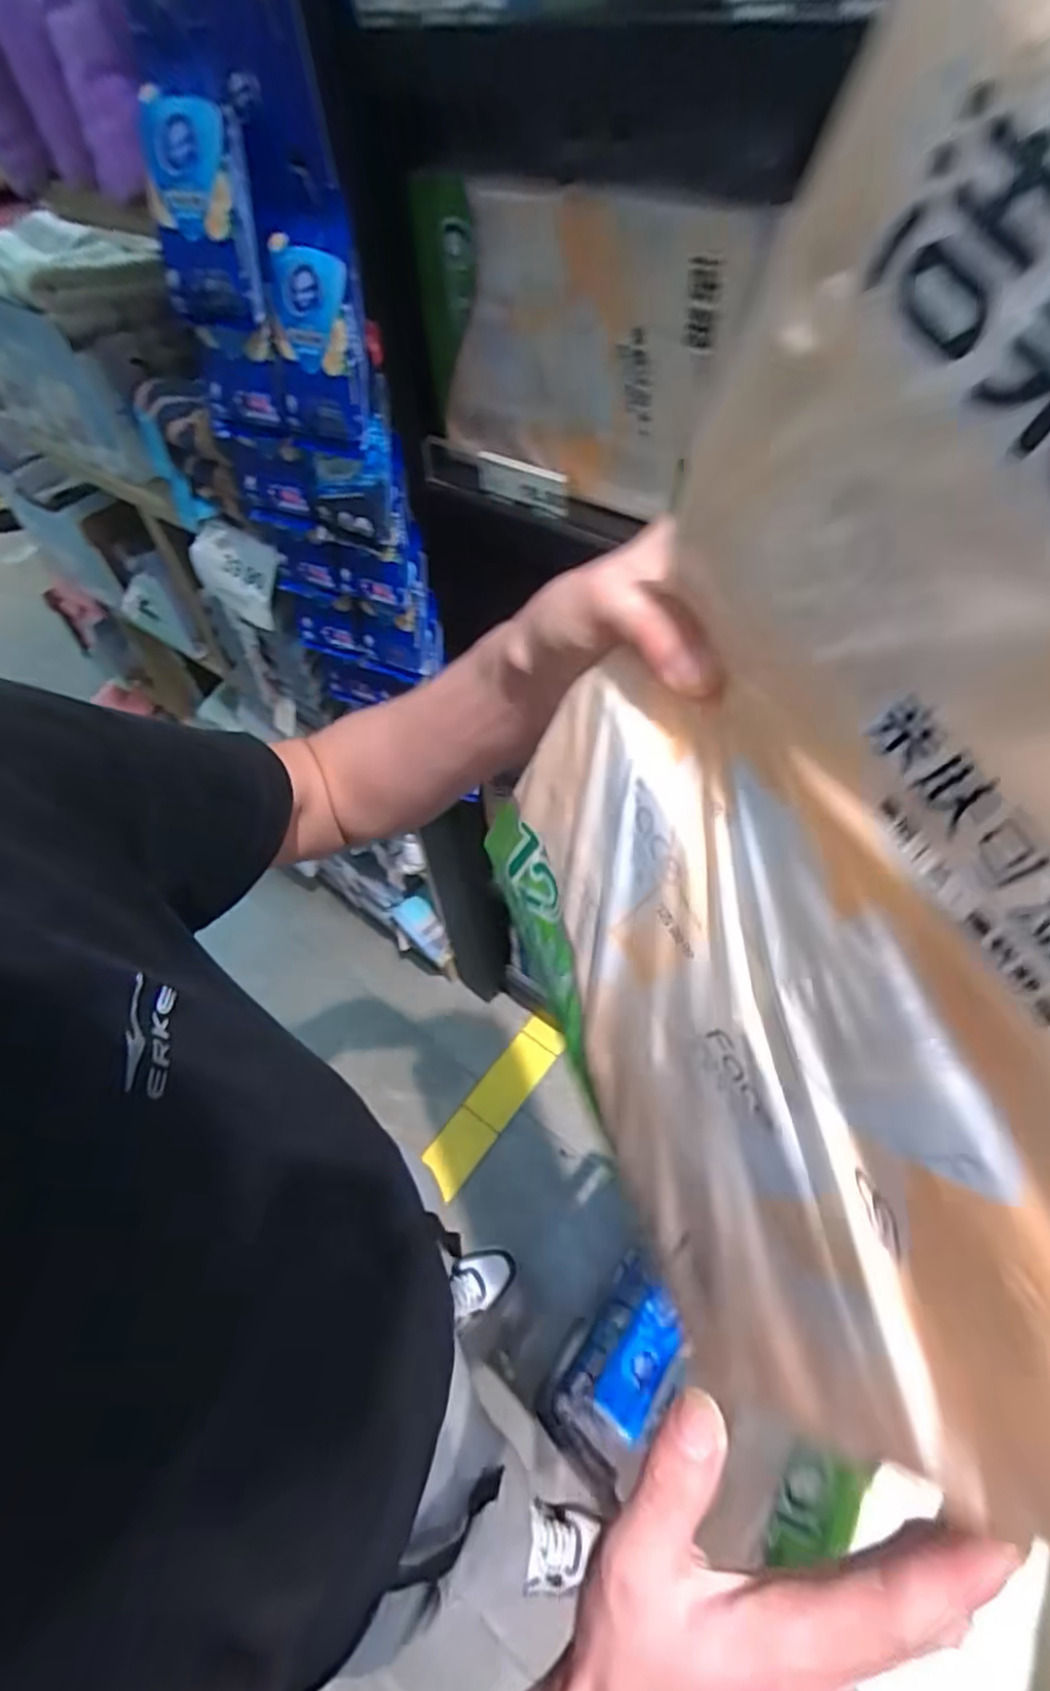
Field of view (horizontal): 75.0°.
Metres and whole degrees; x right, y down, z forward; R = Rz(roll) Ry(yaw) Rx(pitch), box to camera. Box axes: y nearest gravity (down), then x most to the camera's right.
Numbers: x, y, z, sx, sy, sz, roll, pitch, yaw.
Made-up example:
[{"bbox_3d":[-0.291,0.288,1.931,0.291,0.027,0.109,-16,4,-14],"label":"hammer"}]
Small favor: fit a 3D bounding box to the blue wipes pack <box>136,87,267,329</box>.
[{"bbox_3d":[-0.242,-0.468,0.509,0.085,0.128,0.021,9,37,14],"label":"blue wipes pack"}]

